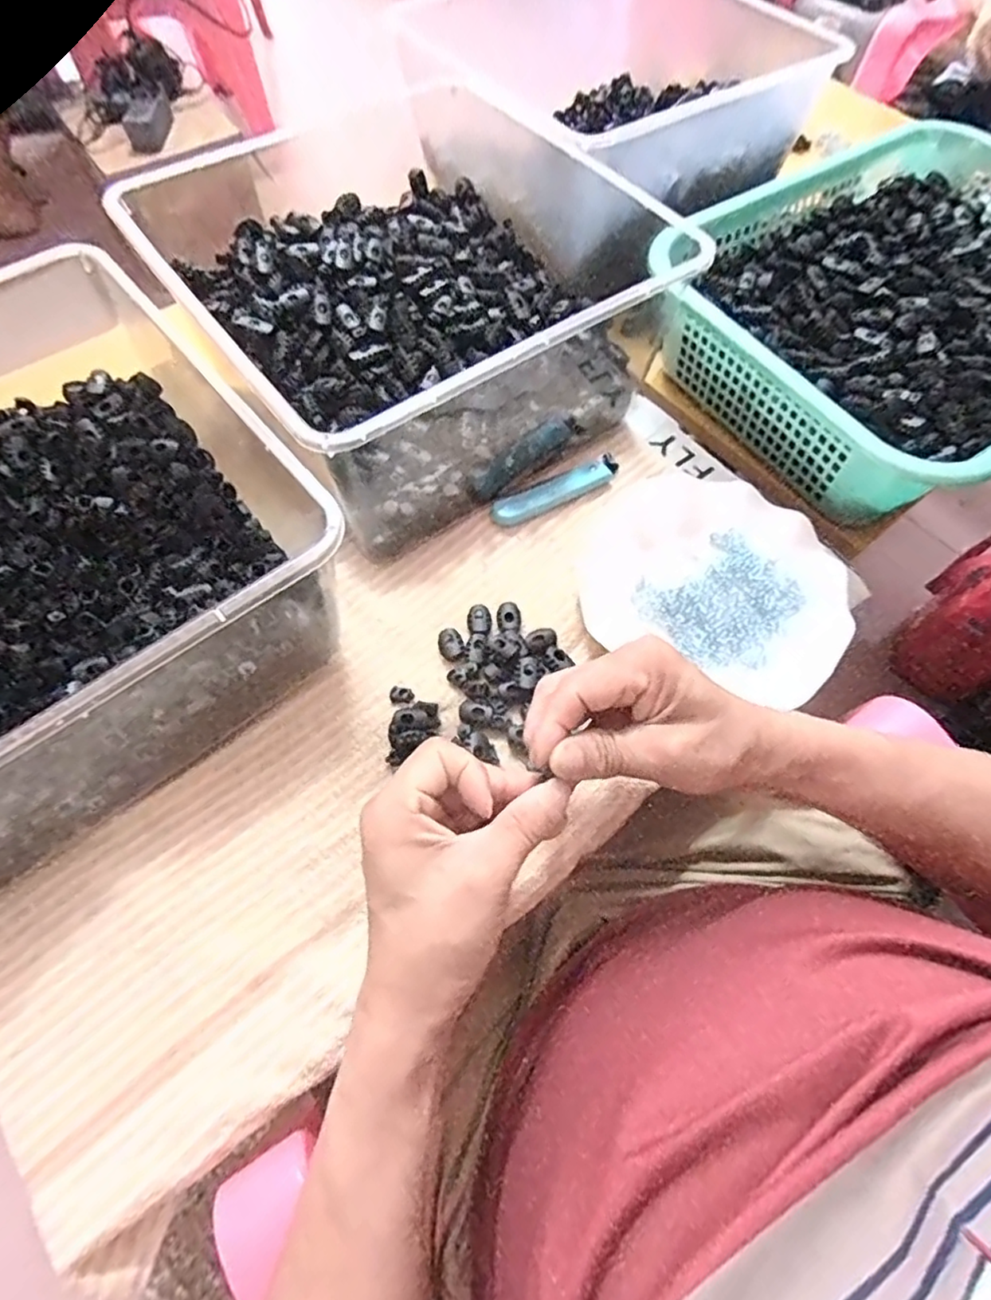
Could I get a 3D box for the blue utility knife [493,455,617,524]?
[{"bbox_3d":[0.048,-0.124,0.479,0.108,0.008,0.023,-25,67,-13],"label":"blue utility knife"}]

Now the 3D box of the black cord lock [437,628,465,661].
[{"bbox_3d":[-0.030,-0.004,0.421,0.017,0.007,0.022,-12,65,-8],"label":"black cord lock"}]

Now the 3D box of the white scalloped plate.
[{"bbox_3d":[0.159,-0.056,0.444,0.180,0.018,0.160,24,66,10],"label":"white scalloped plate"}]

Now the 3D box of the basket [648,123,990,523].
[{"bbox_3d":[0.337,-0.277,0.513,0.383,0.090,0.305,-32,69,-16],"label":"basket"}]

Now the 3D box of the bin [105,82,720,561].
[{"bbox_3d":[-0.063,-0.280,0.481,0.343,0.136,0.349,-37,70,-18],"label":"bin"}]

